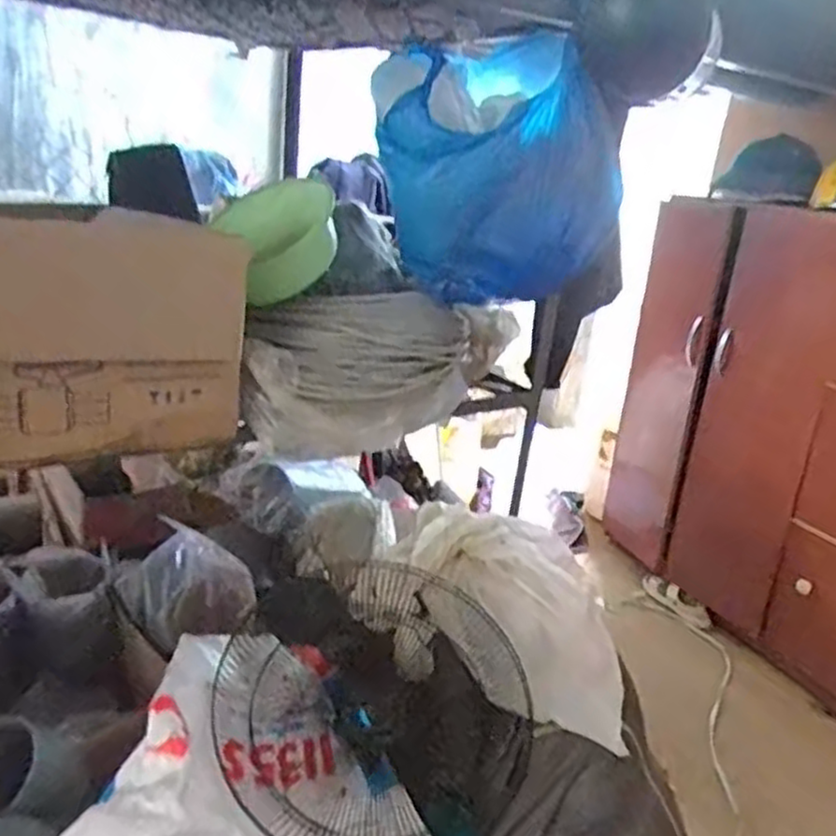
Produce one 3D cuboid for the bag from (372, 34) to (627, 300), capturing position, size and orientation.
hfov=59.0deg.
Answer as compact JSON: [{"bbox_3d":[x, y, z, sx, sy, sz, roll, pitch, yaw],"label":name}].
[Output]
[{"bbox_3d":[0.114,-0.382,1.145,0.371,0.371,0.188,-1,21,-25],"label":"bag"}]

